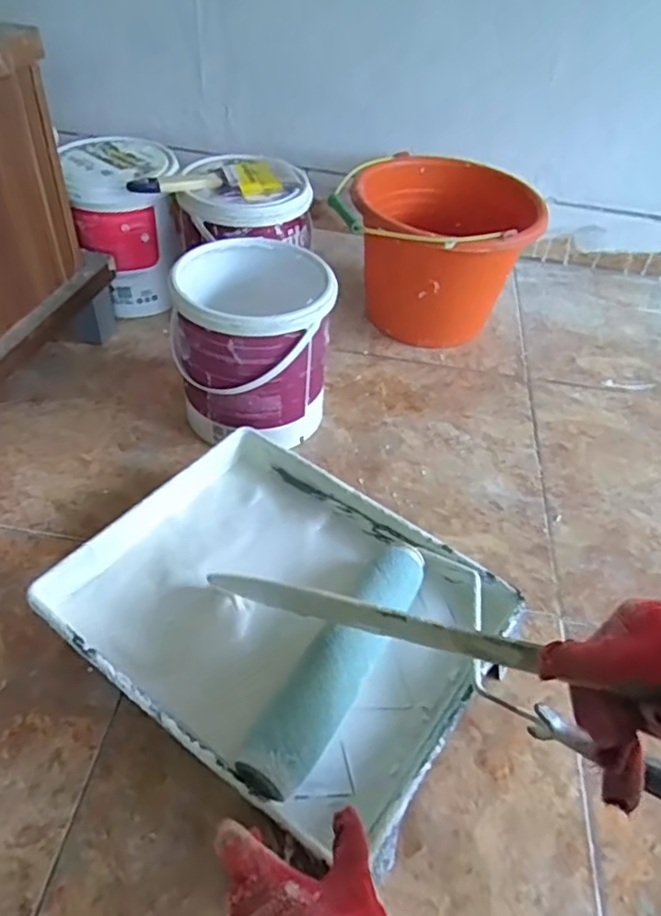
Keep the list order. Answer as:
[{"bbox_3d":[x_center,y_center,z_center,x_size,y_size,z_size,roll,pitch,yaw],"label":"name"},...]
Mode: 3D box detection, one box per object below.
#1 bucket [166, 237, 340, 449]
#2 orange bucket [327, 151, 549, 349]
[{"bbox_3d":[-0.092,-0.131,0.759,0.175,0.195,0.175,3,45,-3],"label":"bucket"},{"bbox_3d":[0.152,-0.302,0.952,0.267,0.206,0.267,3,45,-3],"label":"orange bucket"}]

